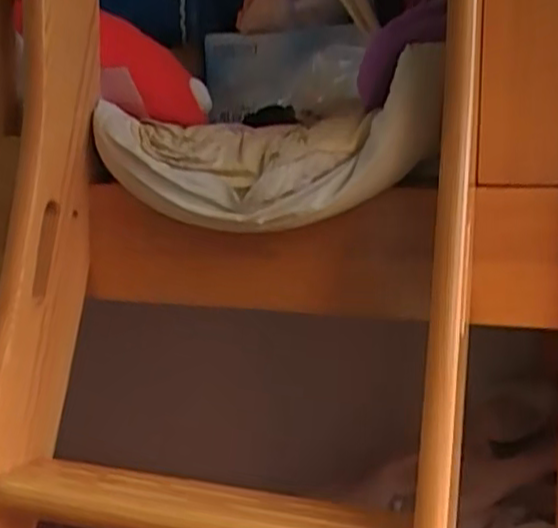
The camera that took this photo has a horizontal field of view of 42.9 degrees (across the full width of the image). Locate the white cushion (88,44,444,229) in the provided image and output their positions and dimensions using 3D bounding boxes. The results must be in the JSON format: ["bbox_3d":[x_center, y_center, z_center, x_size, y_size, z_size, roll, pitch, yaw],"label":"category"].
[{"bbox_3d":[-0.025,-0.107,0.672,0.369,0.137,0.086,2,6,30],"label":"white cushion"}]

